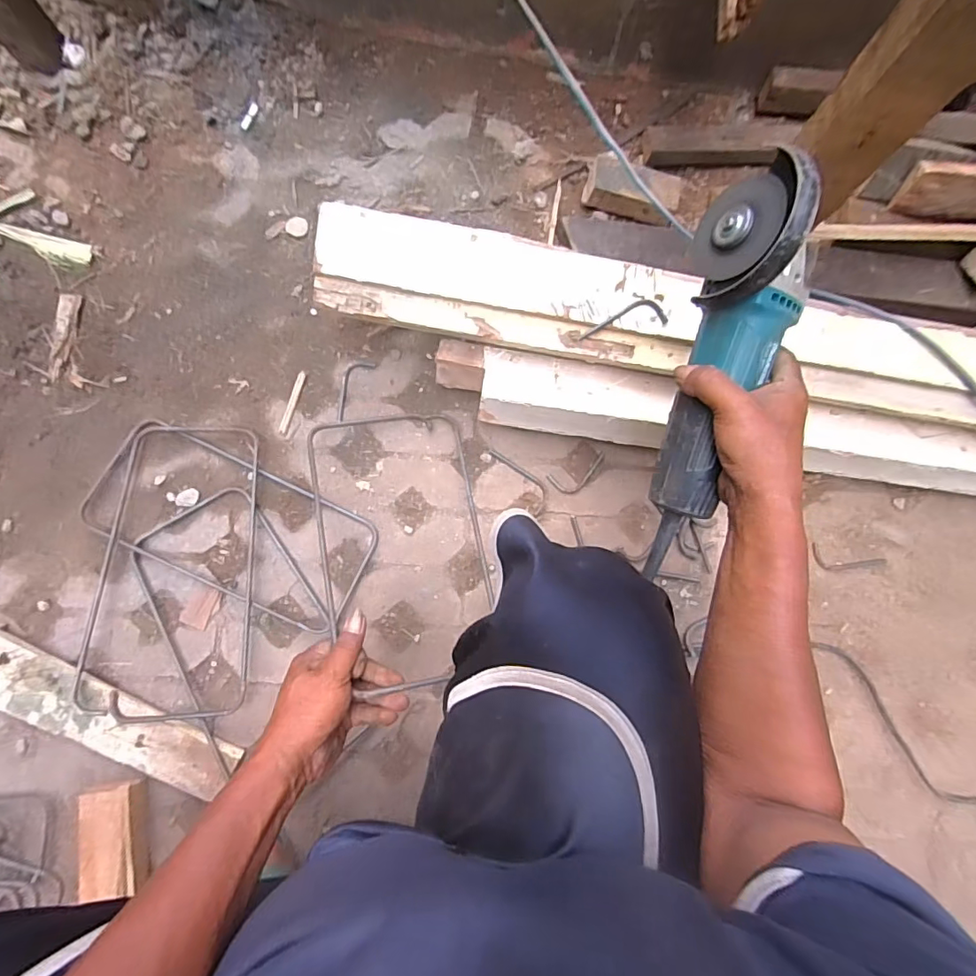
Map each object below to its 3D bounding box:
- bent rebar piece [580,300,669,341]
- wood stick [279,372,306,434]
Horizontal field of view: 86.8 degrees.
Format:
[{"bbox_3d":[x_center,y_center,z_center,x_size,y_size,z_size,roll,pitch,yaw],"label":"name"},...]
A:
[{"bbox_3d":[0.154,-0.193,0.588,0.098,0.007,0.030,-12,115,1],"label":"bent rebar piece"},{"bbox_3d":[-0.263,-0.115,0.693,0.011,0.004,0.087,18,83,-2],"label":"wood stick"}]

